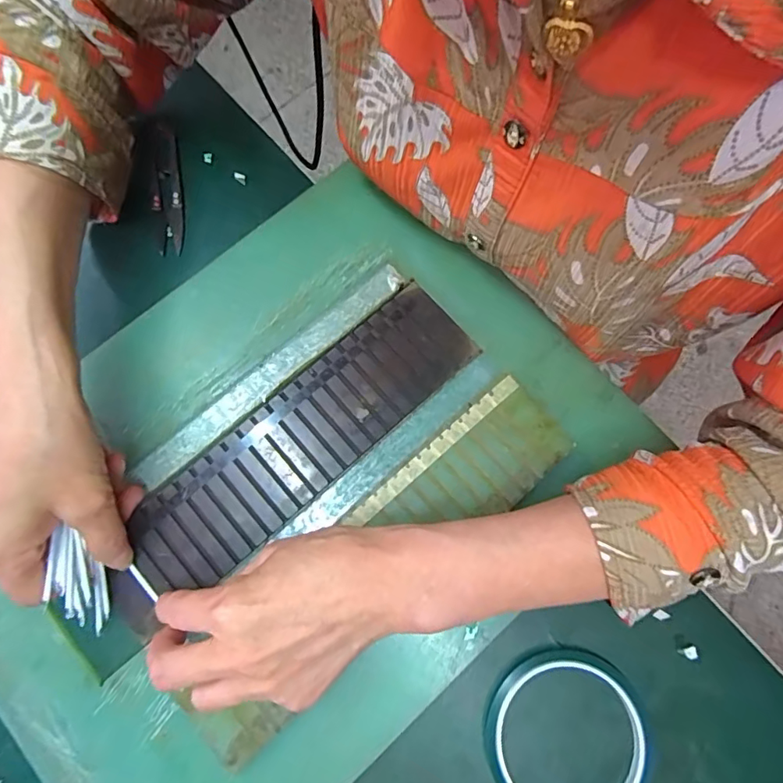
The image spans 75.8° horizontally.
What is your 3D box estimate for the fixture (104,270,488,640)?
[{"bbox_3d":[-0.064,0.034,0.314,0.261,0.006,0.067,-41,80,-10],"label":"fixture"}]

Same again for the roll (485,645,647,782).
[{"bbox_3d":[0.097,0.193,0.280,0.087,0.006,0.090,0,76,-1],"label":"roll"}]

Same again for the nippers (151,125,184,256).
[{"bbox_3d":[-0.161,-0.144,0.359,0.021,0.007,0.097,-8,76,-3],"label":"nippers"}]

